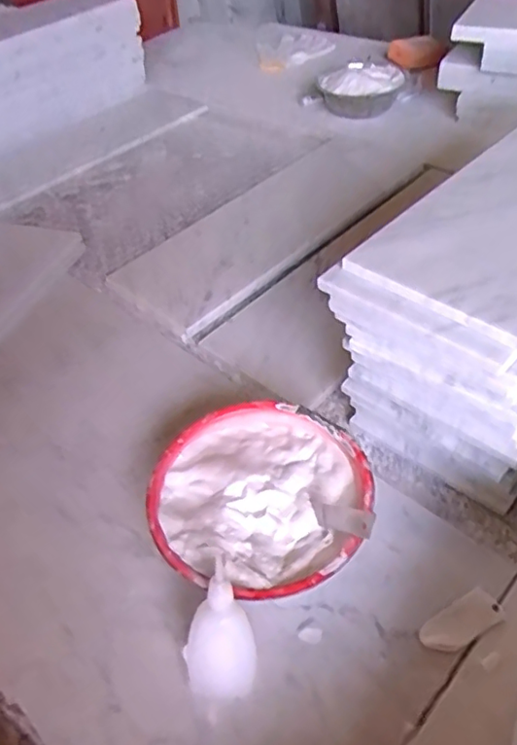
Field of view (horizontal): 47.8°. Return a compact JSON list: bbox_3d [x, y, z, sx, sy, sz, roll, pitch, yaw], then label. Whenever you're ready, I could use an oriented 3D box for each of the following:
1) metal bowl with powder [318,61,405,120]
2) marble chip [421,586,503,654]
[{"bbox_3d":[0.166,-0.461,0.957,0.138,0.049,0.117,4,46,10],"label":"metal bowl with powder"},{"bbox_3d":[0.139,0.172,0.400,0.057,0.005,0.025,-24,48,-17],"label":"marble chip"}]

